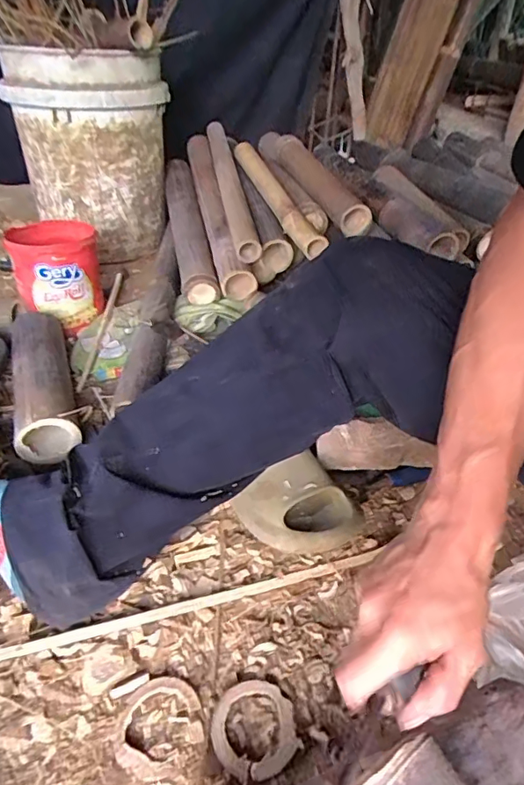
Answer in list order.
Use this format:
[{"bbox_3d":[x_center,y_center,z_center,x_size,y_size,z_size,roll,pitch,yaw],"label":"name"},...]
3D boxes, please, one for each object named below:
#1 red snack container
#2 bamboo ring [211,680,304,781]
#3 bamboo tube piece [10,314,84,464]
[{"bbox_3d":[-0.339,-0.200,0.853,0.127,0.139,0.140,-11,41,-13],"label":"red snack container"},{"bbox_3d":[-0.006,0.268,0.406,0.067,0.010,0.067,0,40,0],"label":"bamboo ring"},{"bbox_3d":[-0.299,-0.029,0.699,0.075,0.065,0.280,-12,41,-15],"label":"bamboo tube piece"}]

